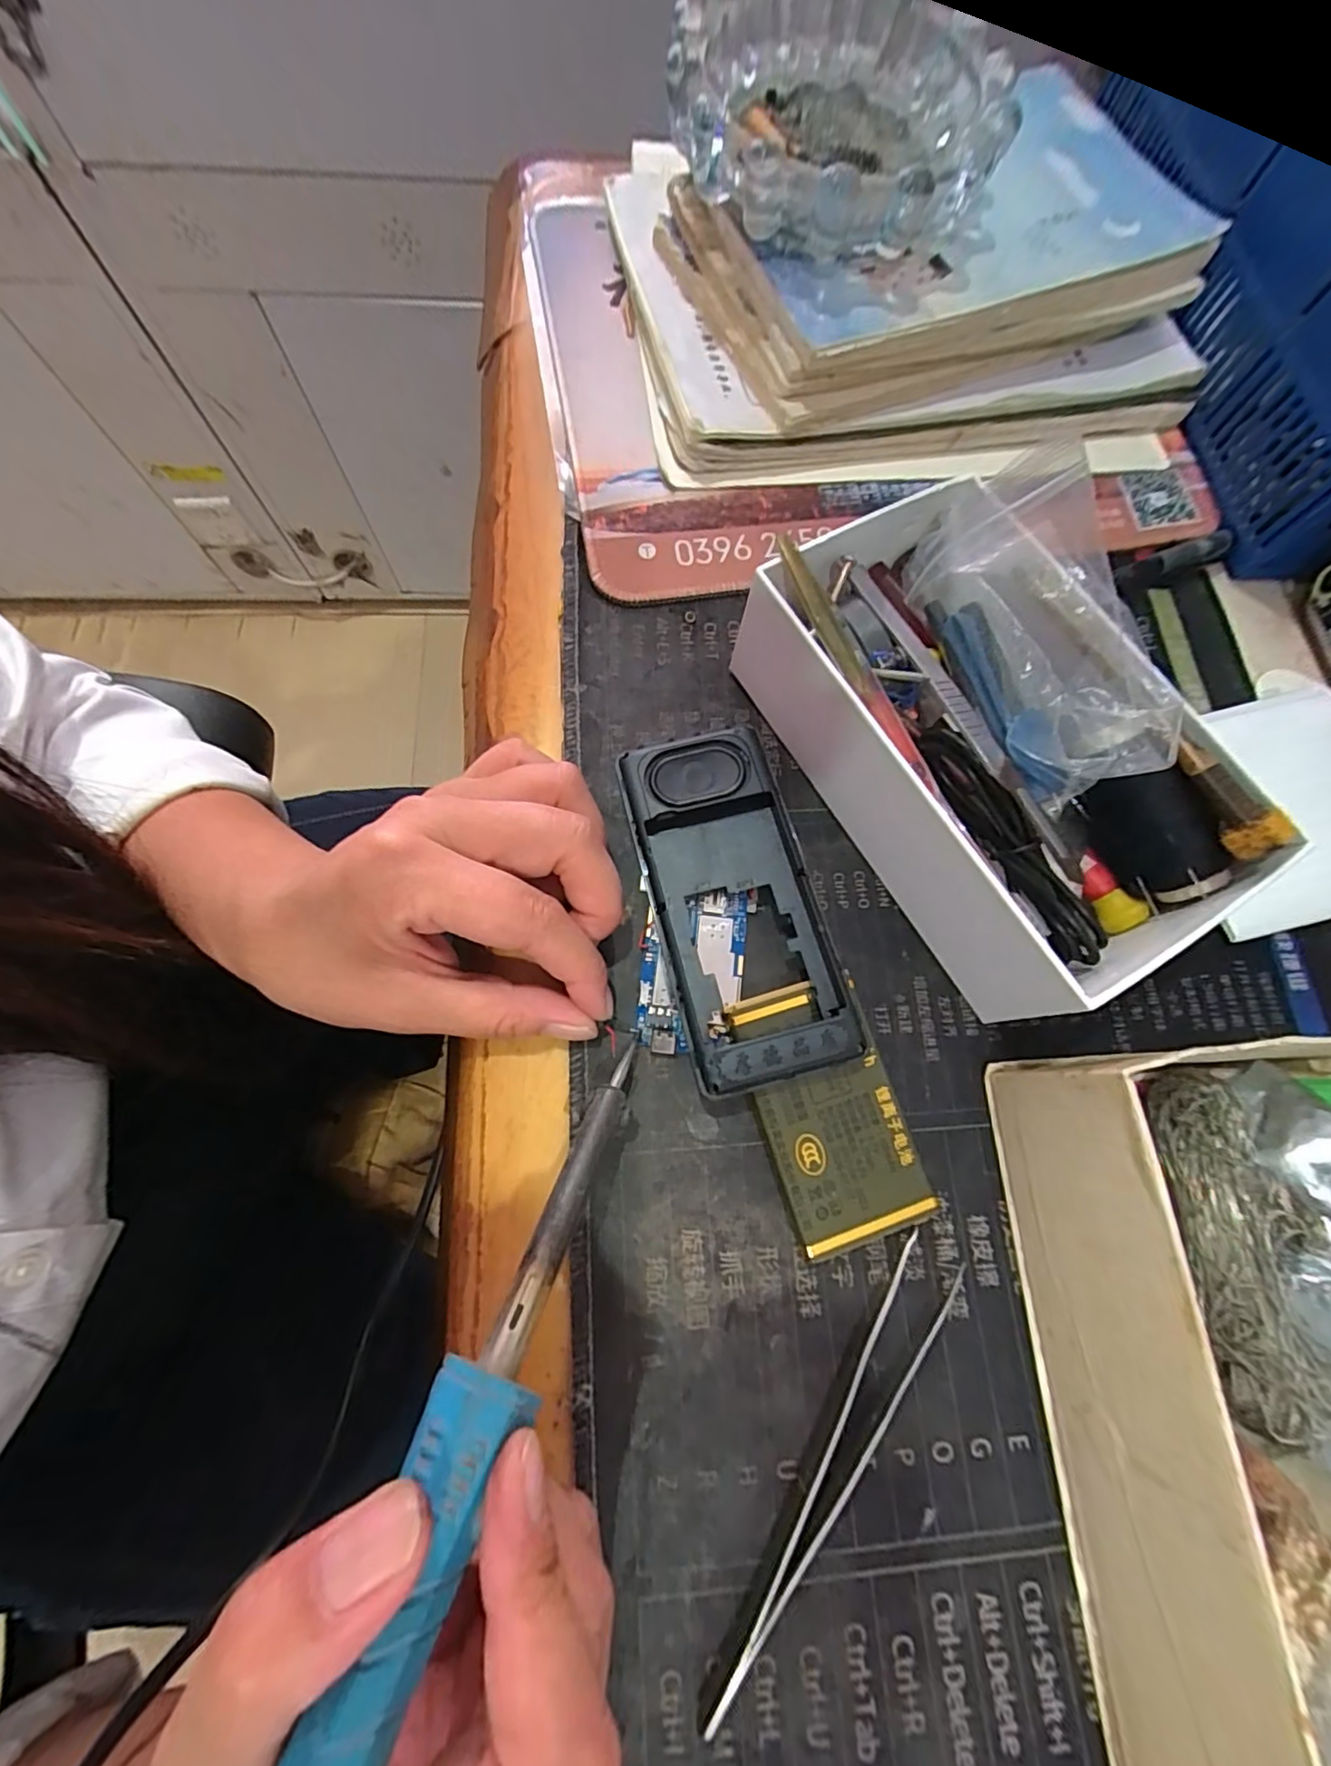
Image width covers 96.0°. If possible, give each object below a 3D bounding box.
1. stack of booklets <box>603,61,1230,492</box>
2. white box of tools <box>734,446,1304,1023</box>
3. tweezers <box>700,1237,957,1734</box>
[{"bbox_3d":[0.114,-0.284,0.284,0.259,0.051,0.186,-9,74,-4],"label":"stack of booklets"},{"bbox_3d":[0.108,-0.048,0.206,0.109,0.062,0.179,-25,76,-8],"label":"white box of tools"},{"bbox_3d":[0.051,0.165,0.168,0.019,0.010,0.125,31,75,8],"label":"tweezers"}]

